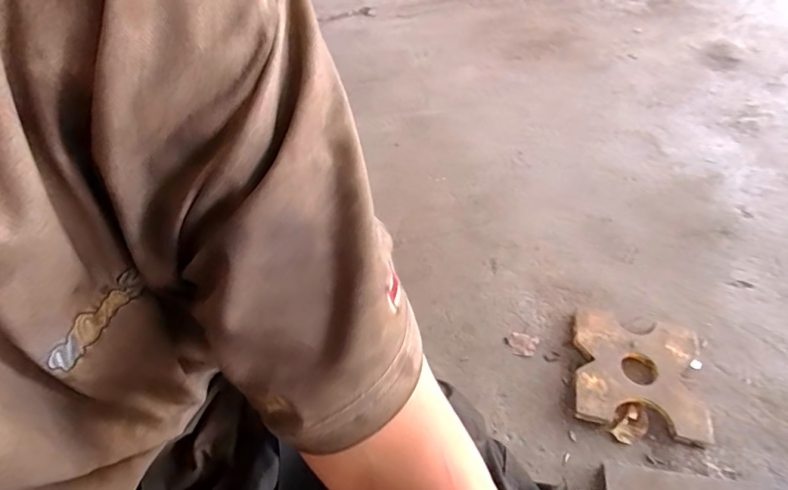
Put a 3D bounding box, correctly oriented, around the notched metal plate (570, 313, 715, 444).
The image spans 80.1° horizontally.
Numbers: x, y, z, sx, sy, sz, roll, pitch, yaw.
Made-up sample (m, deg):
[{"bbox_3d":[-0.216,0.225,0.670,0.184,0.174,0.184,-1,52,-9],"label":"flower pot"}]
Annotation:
[{"bbox_3d":[0.365,0.190,0.707,0.179,0.027,0.174,7,54,11],"label":"notched metal plate"}]

